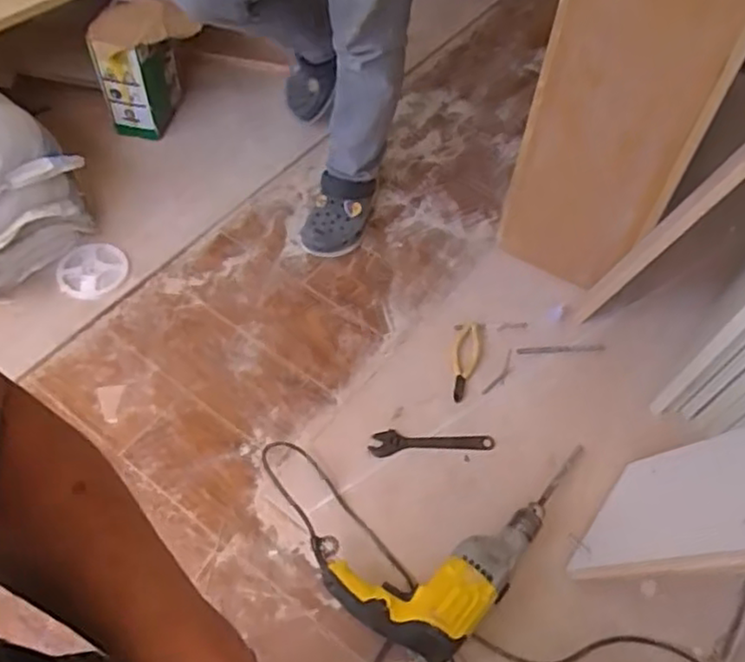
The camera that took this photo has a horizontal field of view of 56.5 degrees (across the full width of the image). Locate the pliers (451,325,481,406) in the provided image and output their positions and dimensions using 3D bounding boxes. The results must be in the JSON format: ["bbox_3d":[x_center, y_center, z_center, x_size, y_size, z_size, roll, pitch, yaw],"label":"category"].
[{"bbox_3d":[0.158,0.053,1.197,0.045,0.013,0.164,12,58,8],"label":"pliers"}]

